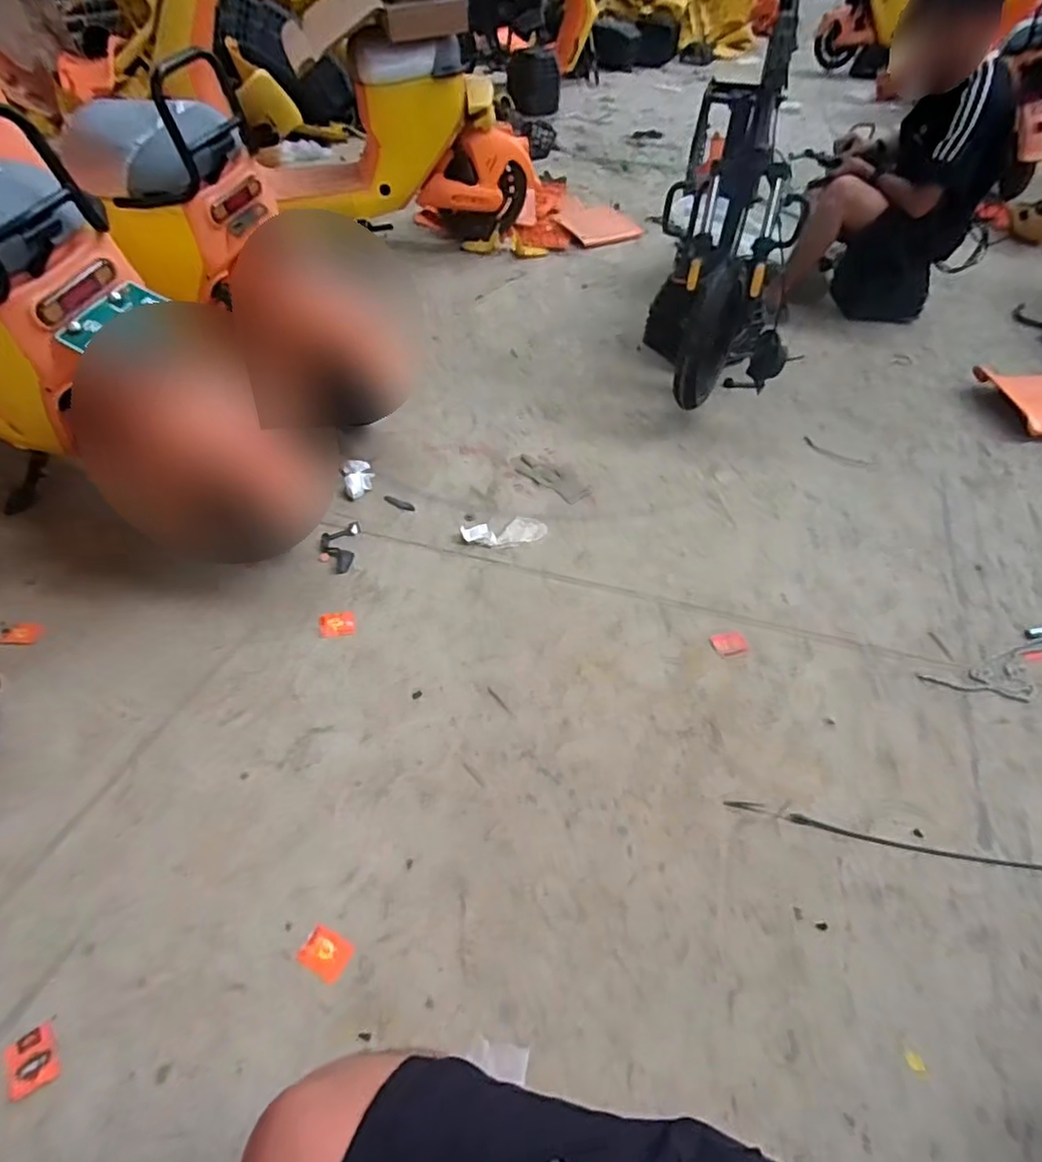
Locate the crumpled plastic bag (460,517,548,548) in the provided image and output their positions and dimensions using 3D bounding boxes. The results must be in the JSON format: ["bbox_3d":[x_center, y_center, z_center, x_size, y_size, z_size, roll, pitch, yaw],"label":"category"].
[{"bbox_3d":[-0.035,-0.114,1.439,0.192,0.021,0.086,-14,52,-15],"label":"crumpled plastic bag"}]

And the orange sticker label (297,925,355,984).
[{"bbox_3d":[-0.276,0.526,0.866,0.067,0.004,0.054,24,48,15],"label":"orange sticker label"}]

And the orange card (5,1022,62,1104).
[{"bbox_3d":[-0.620,0.610,0.779,0.053,0.005,0.070,-21,52,-28],"label":"orange card"}]

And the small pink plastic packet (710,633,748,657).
[{"bbox_3d":[0.428,0.129,1.254,0.070,0.007,0.054,-8,51,-10],"label":"small pink plastic packet"}]

